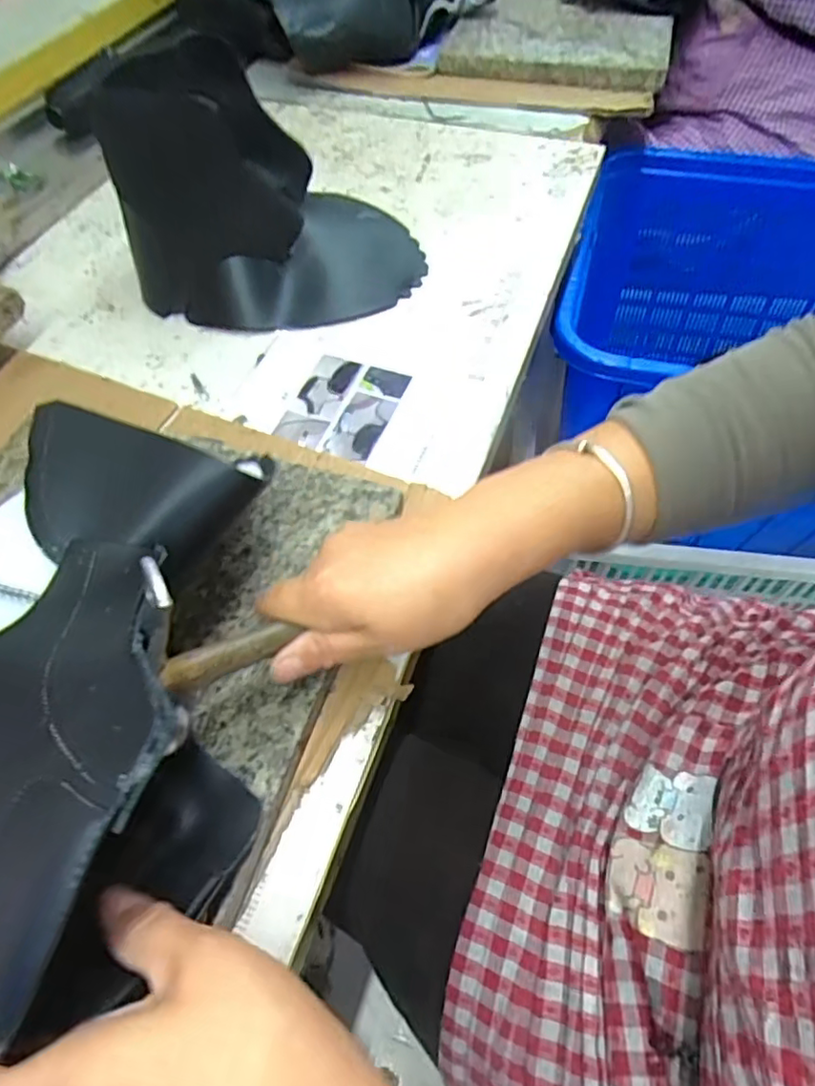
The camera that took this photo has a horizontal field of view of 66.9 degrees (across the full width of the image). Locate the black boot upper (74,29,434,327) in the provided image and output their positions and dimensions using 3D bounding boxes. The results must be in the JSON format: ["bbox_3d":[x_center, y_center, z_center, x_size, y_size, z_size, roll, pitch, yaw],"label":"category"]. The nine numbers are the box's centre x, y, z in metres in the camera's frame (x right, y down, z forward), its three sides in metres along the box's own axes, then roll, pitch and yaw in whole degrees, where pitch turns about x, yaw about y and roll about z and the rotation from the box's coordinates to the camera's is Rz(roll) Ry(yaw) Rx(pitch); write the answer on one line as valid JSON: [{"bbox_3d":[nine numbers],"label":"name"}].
[{"bbox_3d":[-0.120,-0.308,0.541,0.261,0.159,0.175,-20,58,-11],"label":"black boot upper"}]

